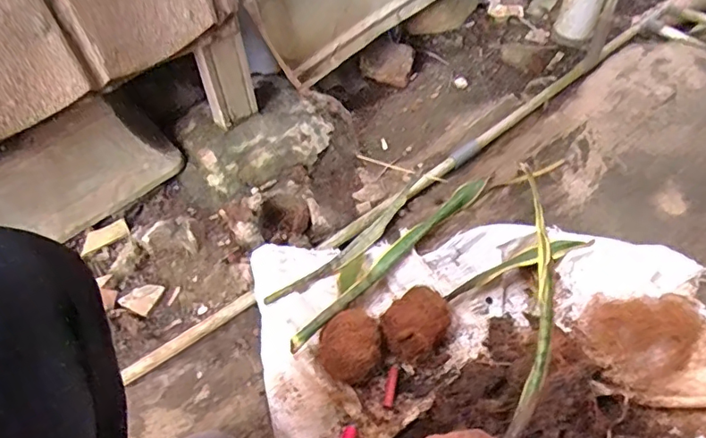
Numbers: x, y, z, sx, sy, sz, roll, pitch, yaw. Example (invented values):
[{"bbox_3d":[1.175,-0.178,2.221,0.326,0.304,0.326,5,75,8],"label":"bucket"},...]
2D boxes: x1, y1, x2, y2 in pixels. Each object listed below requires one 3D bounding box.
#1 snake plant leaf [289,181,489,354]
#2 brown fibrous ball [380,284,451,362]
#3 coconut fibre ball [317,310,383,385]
[{"bbox_3d":[0.076,0.048,0.830,0.034,0.064,0.475,35,60,27],"label":"snake plant leaf"},{"bbox_3d":[0.089,0.149,0.745,0.107,0.068,0.078,-33,57,-22],"label":"brown fibrous ball"},{"bbox_3d":[-0.001,0.180,0.726,0.079,0.073,0.090,35,61,25],"label":"coconut fibre ball"}]

